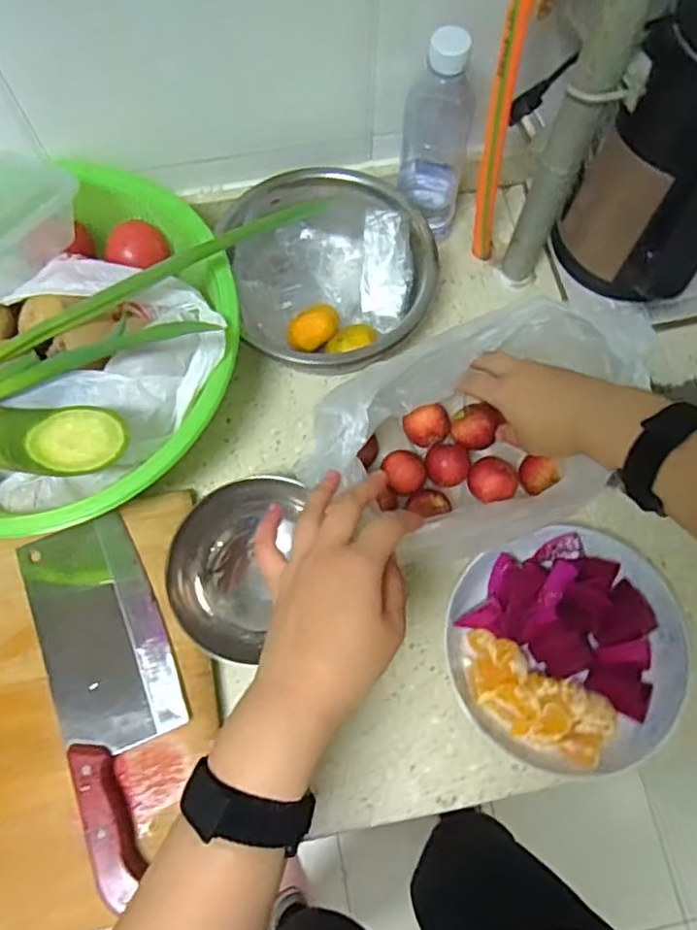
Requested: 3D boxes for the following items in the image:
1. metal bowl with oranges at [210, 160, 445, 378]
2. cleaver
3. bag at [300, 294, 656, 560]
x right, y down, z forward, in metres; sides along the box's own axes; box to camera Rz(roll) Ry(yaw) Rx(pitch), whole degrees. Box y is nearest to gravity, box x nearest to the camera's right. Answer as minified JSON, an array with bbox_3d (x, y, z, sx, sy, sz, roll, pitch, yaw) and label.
[{"bbox_3d":[-0.014,-0.178,0.621,0.179,0.092,0.184,0,71,0],"label":"metal bowl with oranges"},{"bbox_3d":[-0.186,0.173,0.512,0.095,0.020,0.276,-22,73,-8],"label":"cleaver"},{"bbox_3d":[0.115,-0.031,0.529,0.273,0.146,0.155,-30,74,-10],"label":"bag"}]

